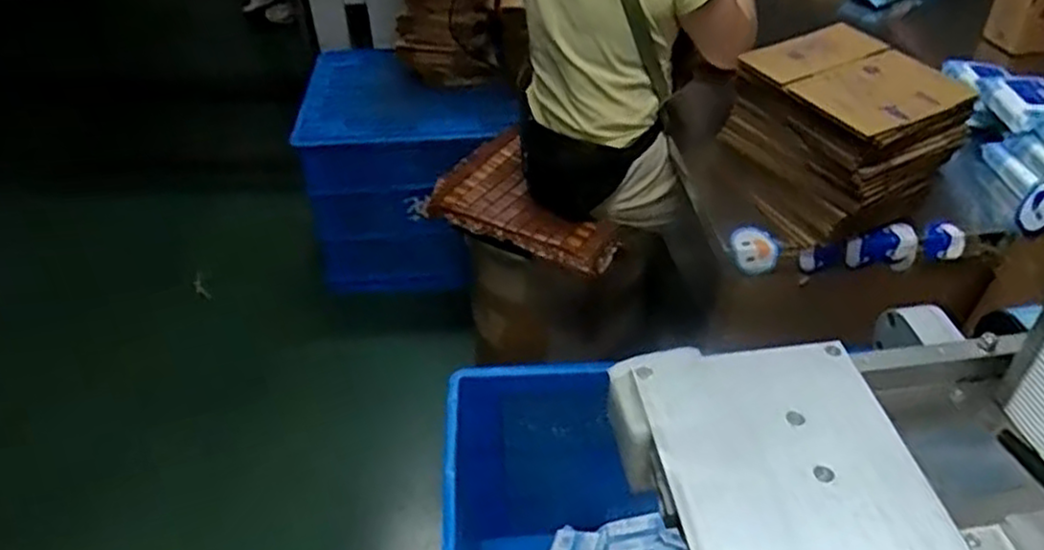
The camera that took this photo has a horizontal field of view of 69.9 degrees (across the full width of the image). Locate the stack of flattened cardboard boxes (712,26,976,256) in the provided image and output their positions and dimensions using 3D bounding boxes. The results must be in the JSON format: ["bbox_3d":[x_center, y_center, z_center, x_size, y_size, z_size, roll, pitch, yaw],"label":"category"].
[{"bbox_3d":[0.465,-0.208,1.119,0.204,0.225,0.265,-21,44,-22],"label":"stack of flattened cardboard boxes"}]

